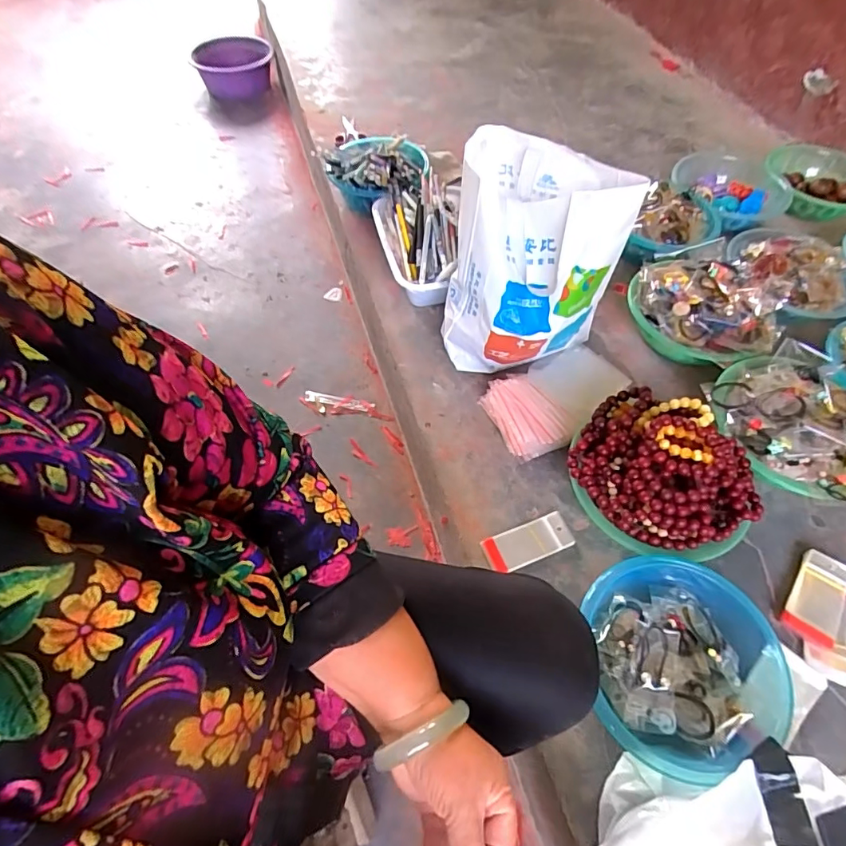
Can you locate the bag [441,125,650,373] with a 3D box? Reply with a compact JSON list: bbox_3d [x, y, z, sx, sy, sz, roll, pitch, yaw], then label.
[{"bbox_3d":[0.160,-0.233,0.749,0.225,0.314,0.190,11,58,5],"label":"bag"}]

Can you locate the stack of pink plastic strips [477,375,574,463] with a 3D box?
[{"bbox_3d":[0.159,-0.015,0.752,0.088,0.080,0.140,-19,60,-14],"label":"stack of pink plastic strips"}]

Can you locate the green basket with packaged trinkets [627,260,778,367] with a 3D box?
[{"bbox_3d":[0.467,-0.189,0.826,0.177,0.097,0.230,-38,66,-23],"label":"green basket with packaged trinkets"}]

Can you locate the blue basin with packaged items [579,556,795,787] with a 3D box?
[{"bbox_3d":[0.313,0.280,0.567,0.232,0.069,0.215,4,57,1],"label":"blue basin with packaged items"}]

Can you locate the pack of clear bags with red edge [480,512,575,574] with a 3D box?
[{"bbox_3d":[0.147,0.168,0.679,0.119,0.012,0.052,-22,65,-2],"label":"pack of clear bags with red edge"}]

